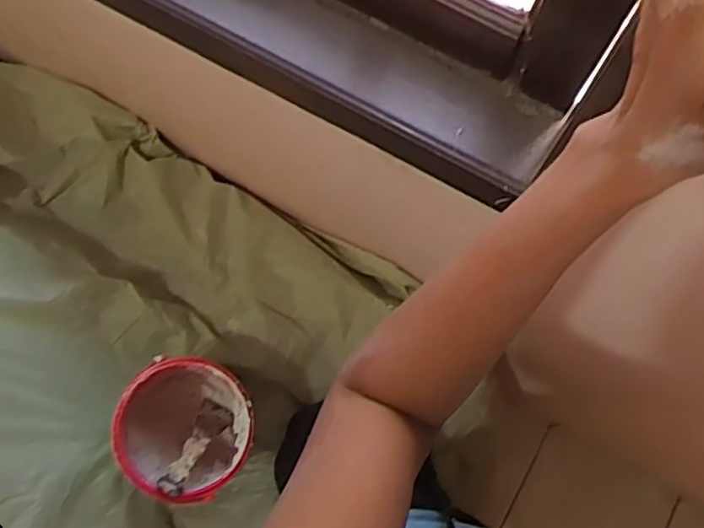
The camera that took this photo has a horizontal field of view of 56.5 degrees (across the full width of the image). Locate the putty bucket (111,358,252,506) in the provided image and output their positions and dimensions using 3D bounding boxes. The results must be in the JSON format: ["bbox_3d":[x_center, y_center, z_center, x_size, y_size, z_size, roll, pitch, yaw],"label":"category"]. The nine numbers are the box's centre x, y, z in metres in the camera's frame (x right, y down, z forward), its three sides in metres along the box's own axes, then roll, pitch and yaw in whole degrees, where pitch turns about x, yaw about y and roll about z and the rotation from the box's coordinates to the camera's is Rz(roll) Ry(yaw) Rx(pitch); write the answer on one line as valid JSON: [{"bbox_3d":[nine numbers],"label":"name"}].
[{"bbox_3d":[-0.212,0.210,0.843,0.178,0.170,0.159,8,75,2],"label":"putty bucket"}]

